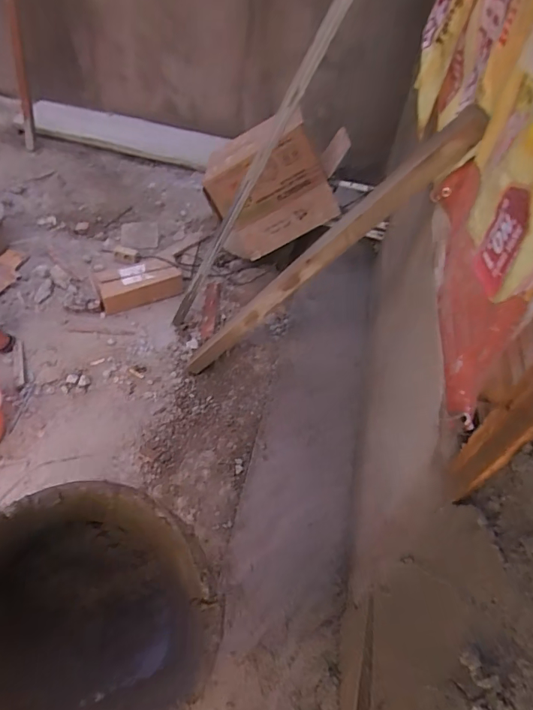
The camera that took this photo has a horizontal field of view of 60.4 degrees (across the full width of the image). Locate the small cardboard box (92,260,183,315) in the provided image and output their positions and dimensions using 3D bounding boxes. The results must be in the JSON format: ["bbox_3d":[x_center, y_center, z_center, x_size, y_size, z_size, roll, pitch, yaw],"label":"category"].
[{"bbox_3d":[-0.499,-0.273,1.824,0.328,0.101,0.157,-16,55,-18],"label":"small cardboard box"}]

